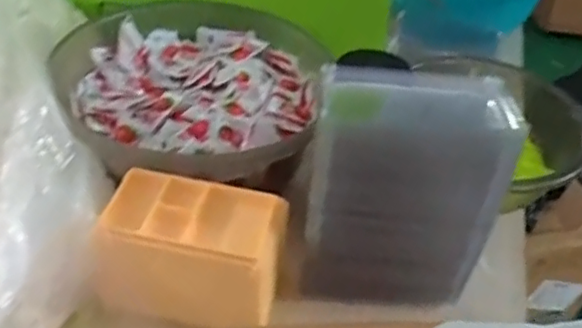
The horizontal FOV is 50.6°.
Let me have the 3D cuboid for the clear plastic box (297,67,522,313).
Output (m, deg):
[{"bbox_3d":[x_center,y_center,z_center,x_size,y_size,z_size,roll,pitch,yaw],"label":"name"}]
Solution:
[{"bbox_3d":[0.088,0.023,0.496,0.150,0.181,0.085,1,40,-3],"label":"clear plastic box"}]

